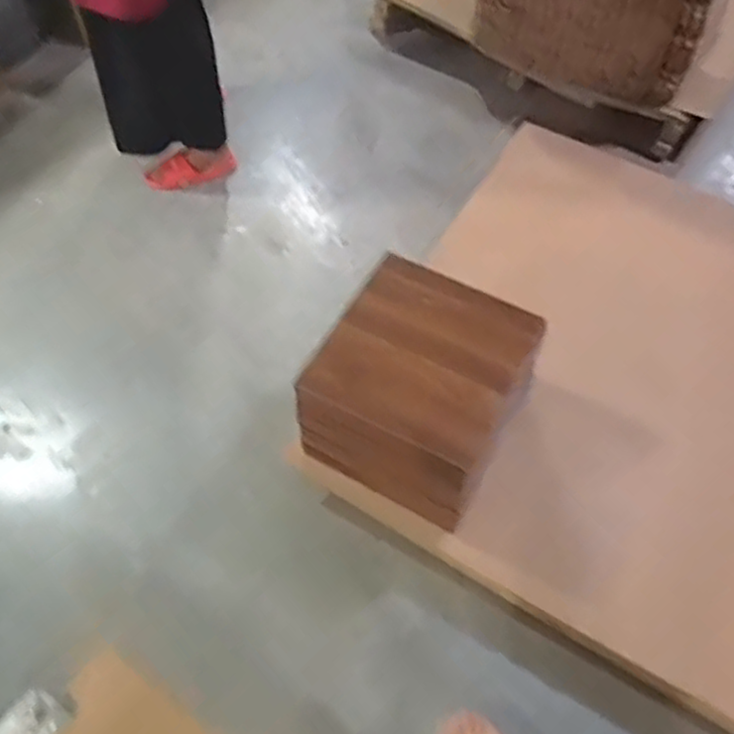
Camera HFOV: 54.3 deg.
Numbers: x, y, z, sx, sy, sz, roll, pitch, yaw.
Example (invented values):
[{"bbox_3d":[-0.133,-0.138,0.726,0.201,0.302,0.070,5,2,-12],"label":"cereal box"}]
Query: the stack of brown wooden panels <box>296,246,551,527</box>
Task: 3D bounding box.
[{"bbox_3d":[0.097,0.033,1.280,0.334,0.203,0.355,25,60,13],"label":"stack of brown wooden panels"}]

